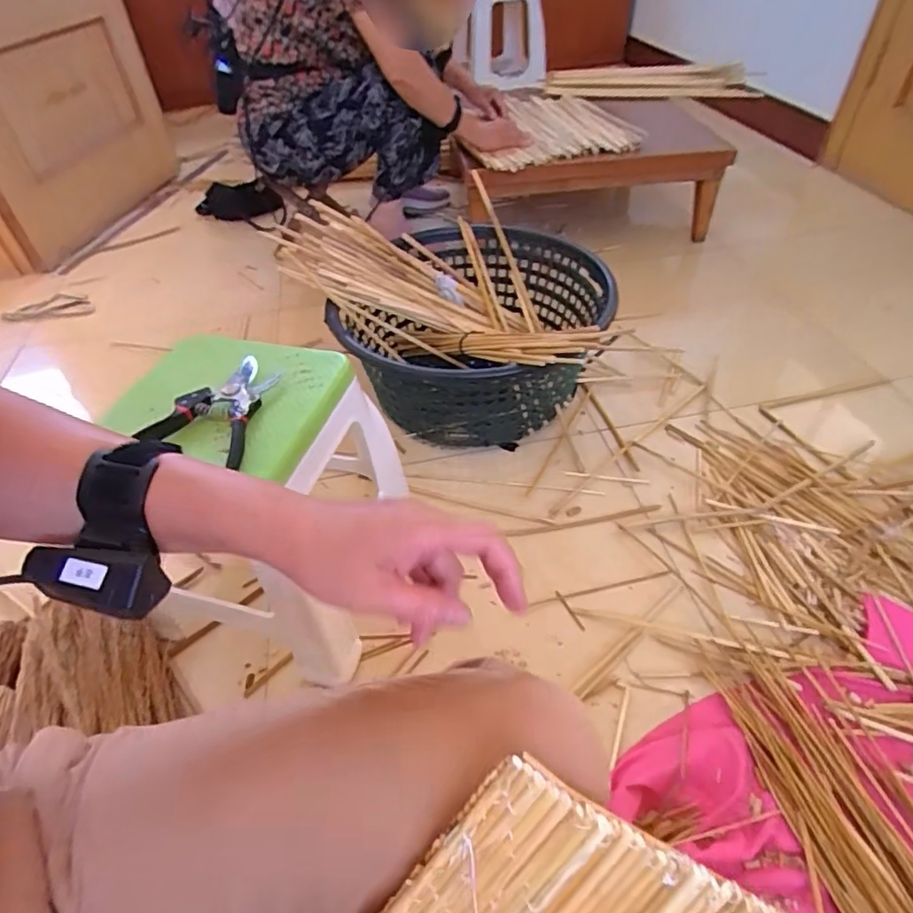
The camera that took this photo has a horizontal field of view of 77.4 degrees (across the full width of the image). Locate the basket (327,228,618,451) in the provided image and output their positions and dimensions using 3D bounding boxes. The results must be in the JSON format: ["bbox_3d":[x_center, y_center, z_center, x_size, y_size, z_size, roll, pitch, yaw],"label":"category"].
[{"bbox_3d":[0.047,-0.224,1.099,0.458,0.223,0.511,22,52,23],"label":"basket"}]

